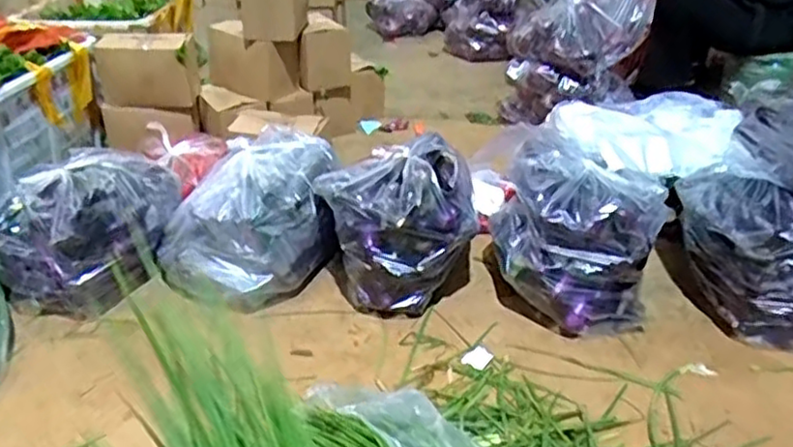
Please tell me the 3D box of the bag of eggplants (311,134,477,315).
[{"bbox_3d":[-0.002,0.006,1.446,0.327,0.282,0.279,0,29,0],"label":"bag of eggplants"}]

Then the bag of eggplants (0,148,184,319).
[{"bbox_3d":[-0.671,-0.004,1.482,0.313,0.225,0.363,3,29,5],"label":"bag of eggplants"}]

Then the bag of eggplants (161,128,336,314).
[{"bbox_3d":[-0.291,-0.024,1.529,0.305,0.236,0.433,16,33,26],"label":"bag of eggplants"}]

